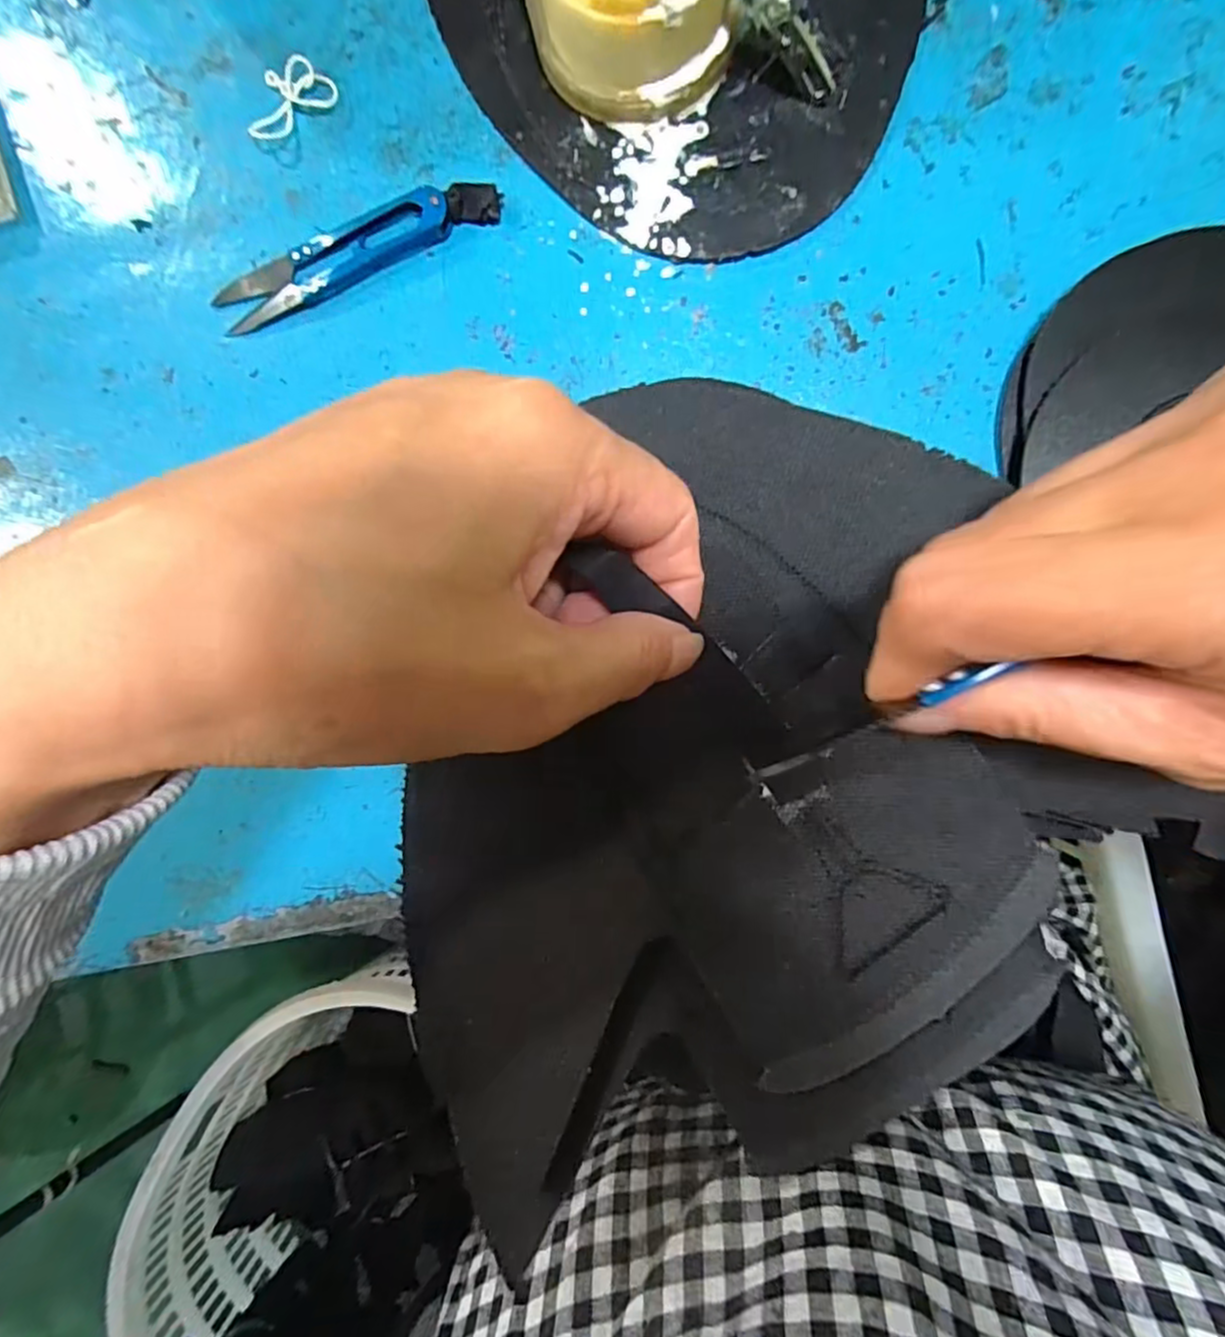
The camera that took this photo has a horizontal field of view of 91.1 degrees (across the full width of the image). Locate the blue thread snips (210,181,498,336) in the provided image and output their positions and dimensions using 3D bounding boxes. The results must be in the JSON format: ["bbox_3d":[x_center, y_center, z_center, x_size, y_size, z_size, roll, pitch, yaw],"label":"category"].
[{"bbox_3d":[-0.108,-0.177,0.250,0.124,0.010,0.025,-22,92,3],"label":"blue thread snips"}]

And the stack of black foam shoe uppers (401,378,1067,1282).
[{"bbox_3d":[0.029,0.021,0.150,0.158,0.047,0.191,4,93,2],"label":"stack of black foam shoe uppers"}]

